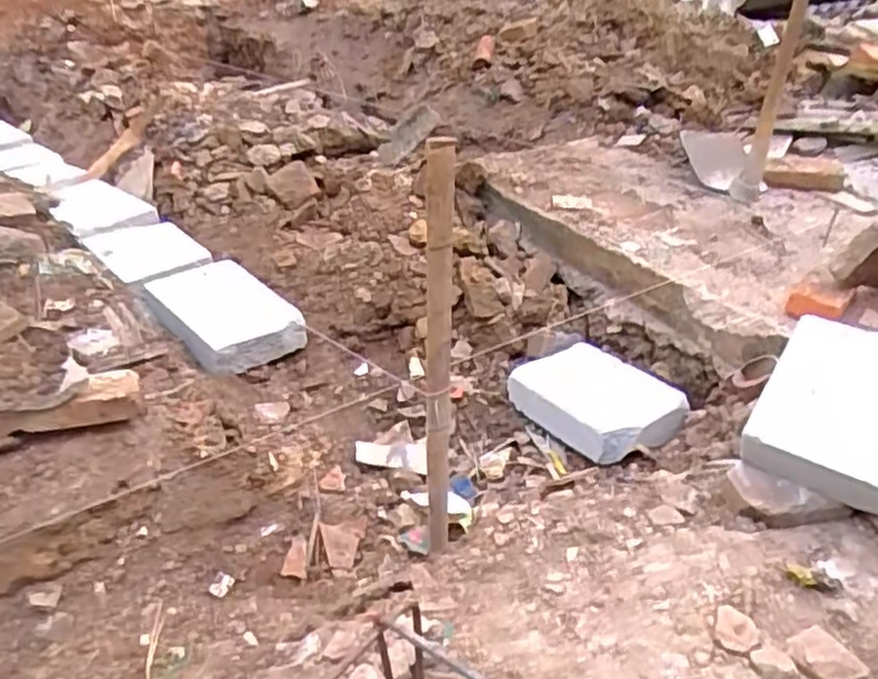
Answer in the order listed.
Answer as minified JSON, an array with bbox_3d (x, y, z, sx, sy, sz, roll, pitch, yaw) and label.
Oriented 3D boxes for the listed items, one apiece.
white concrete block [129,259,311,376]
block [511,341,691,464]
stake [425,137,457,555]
[{"bbox_3d":[-0.456,-0.050,1.509,0.228,0.083,0.316,-25,40,-35],"label":"white concrete block"},{"bbox_3d":[0.295,0.111,1.361,0.217,0.078,0.291,-18,36,-27],"label":"block"},{"bbox_3d":[-0.001,0.042,0.938,0.030,0.579,0.041,1,32,1],"label":"stake"}]

